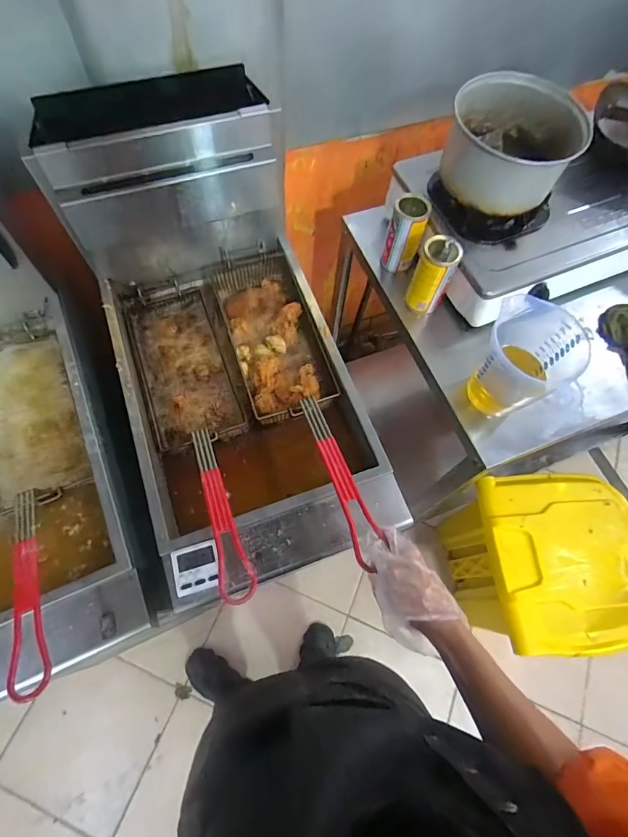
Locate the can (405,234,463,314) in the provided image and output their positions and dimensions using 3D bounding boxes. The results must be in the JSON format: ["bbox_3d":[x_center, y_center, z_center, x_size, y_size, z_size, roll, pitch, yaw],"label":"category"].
[{"bbox_3d":[0.231,-0.278,0.820,0.072,0.141,0.067,28,68,9],"label":"can"}]

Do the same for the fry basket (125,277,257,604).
[{"bbox_3d":[-0.213,0.003,0.758,0.176,0.159,0.665,-19,55,-11],"label":"fry basket"}]

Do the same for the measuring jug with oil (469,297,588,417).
[{"bbox_3d":[0.350,-0.107,0.737,0.147,0.166,0.148,1,67,-2],"label":"measuring jug with oil"}]

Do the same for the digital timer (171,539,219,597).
[{"bbox_3d":[-0.175,0.222,0.619,0.067,0.015,0.065,-15,68,-9],"label":"digital timer"}]

